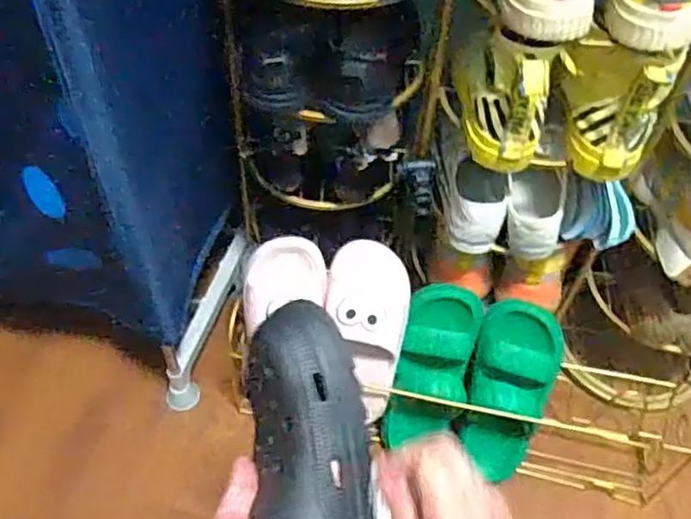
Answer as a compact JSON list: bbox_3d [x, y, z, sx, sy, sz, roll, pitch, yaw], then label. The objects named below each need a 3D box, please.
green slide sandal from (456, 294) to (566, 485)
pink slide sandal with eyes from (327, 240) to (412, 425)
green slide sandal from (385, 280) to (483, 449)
[{"bbox_3d":[0.237,0.193,0.935,0.120,0.266,0.066,8,11,3],"label":"green slide sandal"},{"bbox_3d":[0.035,0.105,0.897,0.120,0.069,0.256,-7,98,-8],"label":"pink slide sandal with eyes"},{"bbox_3d":[0.121,0.157,0.925,0.103,0.244,0.065,17,10,10],"label":"green slide sandal"}]

